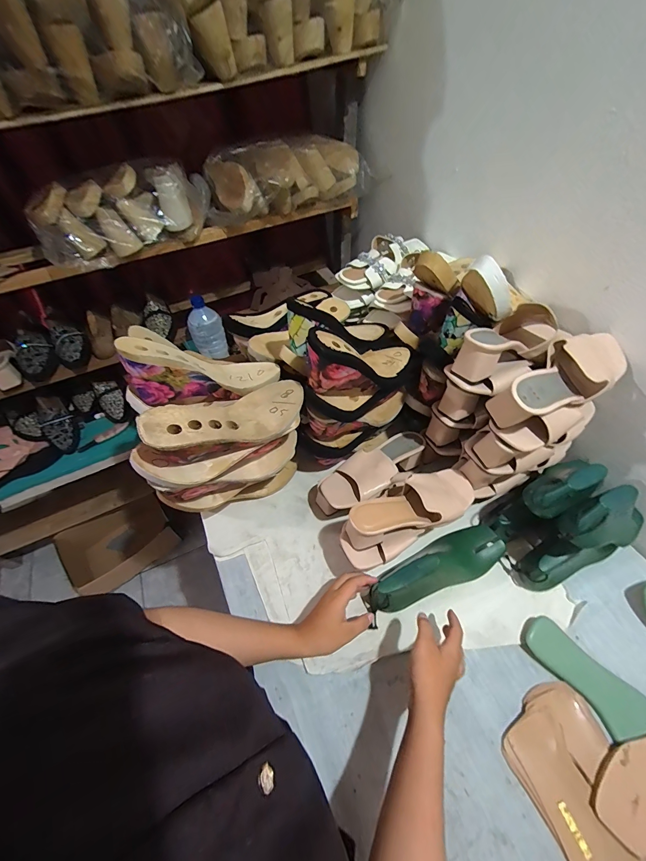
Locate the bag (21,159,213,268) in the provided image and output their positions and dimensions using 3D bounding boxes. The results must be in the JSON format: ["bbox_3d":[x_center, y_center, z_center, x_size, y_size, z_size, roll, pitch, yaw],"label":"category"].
[{"bbox_3d":[-0.418,-0.465,0.724,0.350,0.135,0.126,-25,54,-17],"label":"bag"}]

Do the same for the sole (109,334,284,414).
[{"bbox_3d":[-0.197,-0.077,0.554,0.238,0.117,0.085,-2,46,-32],"label":"sole"}]

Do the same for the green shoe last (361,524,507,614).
[{"bbox_3d":[0.186,0.227,0.560,0.240,0.100,0.081,-17,52,-21],"label":"green shoe last"}]

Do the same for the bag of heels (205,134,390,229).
[{"bbox_3d":[-0.094,-0.609,0.820,0.399,0.118,0.196,-30,56,-20],"label":"bag of heels"}]

